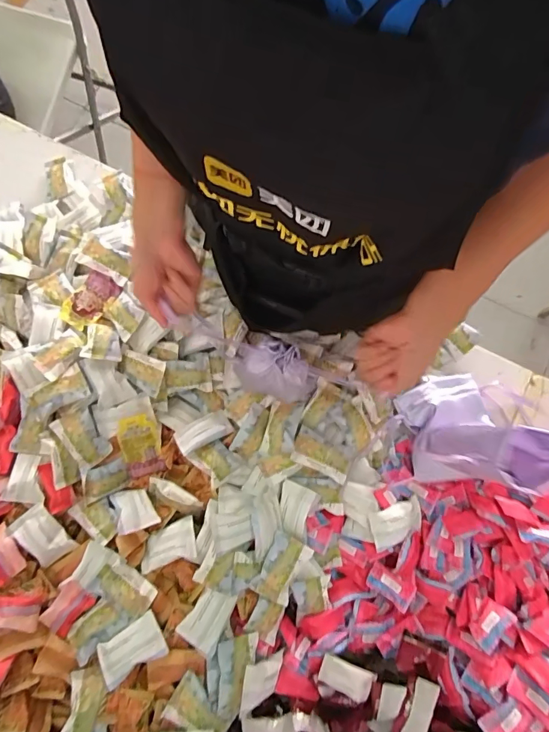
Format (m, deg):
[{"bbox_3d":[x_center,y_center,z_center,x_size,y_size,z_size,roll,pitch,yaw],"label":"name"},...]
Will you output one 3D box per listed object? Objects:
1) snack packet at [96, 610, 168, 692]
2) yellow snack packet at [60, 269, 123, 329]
[{"bbox_3d":[-0.167,0.328,0.506,0.078,0.025,0.046,-31,81,-4],"label":"snack packet"},{"bbox_3d":[-0.261,-0.093,0.616,0.051,0.015,0.083,30,74,8],"label":"yellow snack packet"}]

